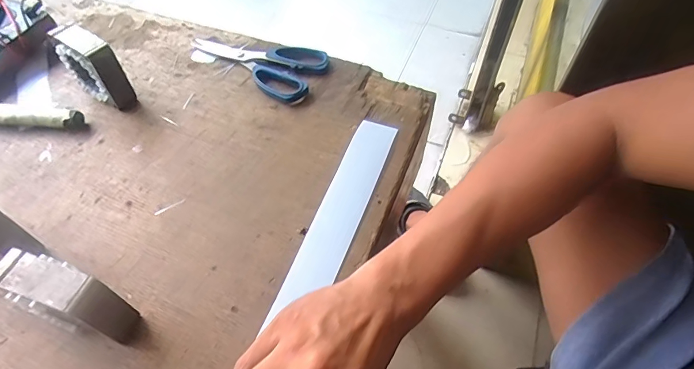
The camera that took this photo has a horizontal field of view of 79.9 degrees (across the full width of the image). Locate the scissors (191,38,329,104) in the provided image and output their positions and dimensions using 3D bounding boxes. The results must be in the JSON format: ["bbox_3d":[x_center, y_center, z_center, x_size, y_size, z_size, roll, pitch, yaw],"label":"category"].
[{"bbox_3d":[-0.115,-0.157,0.512,0.185,0.018,0.086,27,59,18],"label":"scissors"}]

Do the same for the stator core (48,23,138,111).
[{"bbox_3d":[-0.274,-0.125,0.448,0.074,0.074,0.032,30,60,20],"label":"stator core"}]

